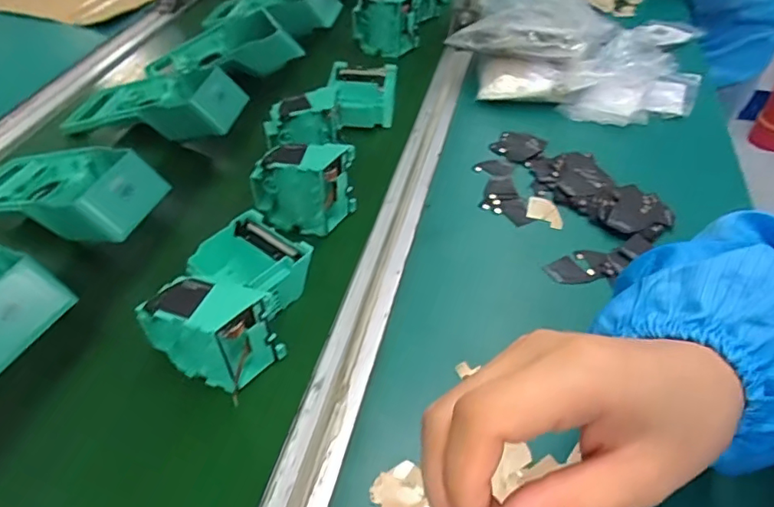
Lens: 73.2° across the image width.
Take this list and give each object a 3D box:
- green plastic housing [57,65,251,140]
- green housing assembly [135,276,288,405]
[{"bbox_3d":[-0.251,-0.164,0.570,0.187,0.063,0.098,9,47,6],"label":"green plastic housing"},{"bbox_3d":[-0.110,0.053,0.348,0.080,0.071,0.045,15,48,12],"label":"green housing assembly"}]

